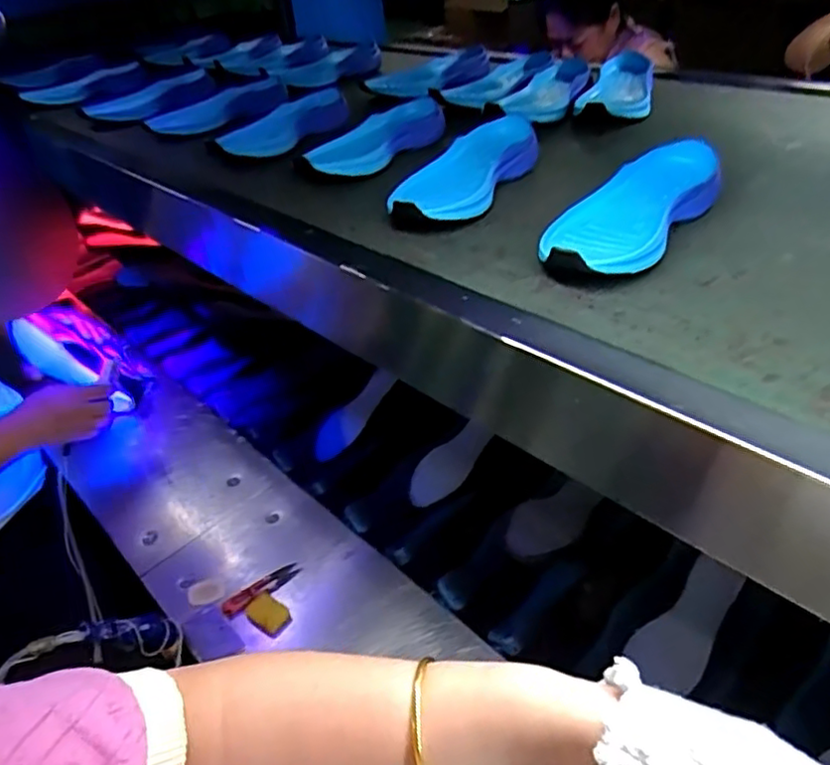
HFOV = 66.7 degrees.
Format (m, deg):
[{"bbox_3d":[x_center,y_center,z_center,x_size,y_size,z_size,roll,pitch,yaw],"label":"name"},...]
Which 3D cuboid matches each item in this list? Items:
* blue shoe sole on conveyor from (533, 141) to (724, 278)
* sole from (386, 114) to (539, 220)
[{"bbox_3d":[0.196,-0.156,0.564,0.092,0.048,0.254,23,44,34],"label":"blue shoe sole on conveyor"},{"bbox_3d":[0.054,-0.225,0.680,0.091,0.050,0.243,15,40,26],"label":"sole"}]

